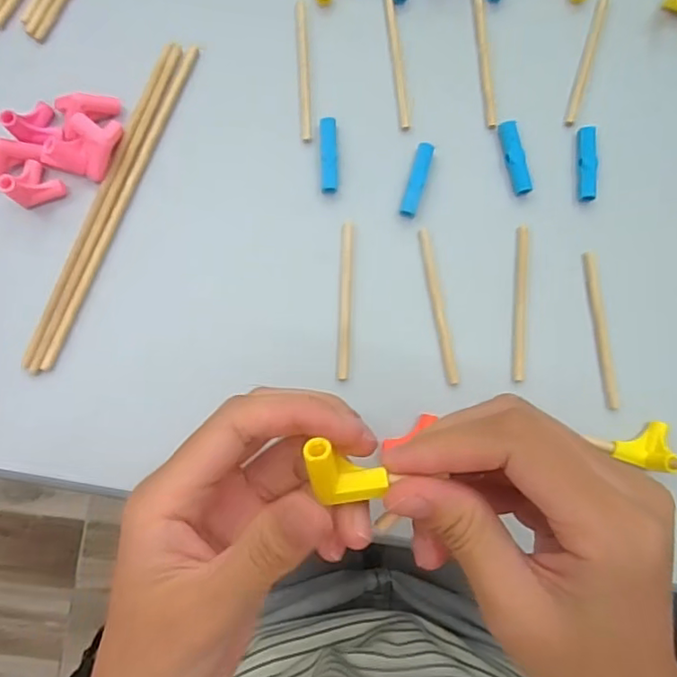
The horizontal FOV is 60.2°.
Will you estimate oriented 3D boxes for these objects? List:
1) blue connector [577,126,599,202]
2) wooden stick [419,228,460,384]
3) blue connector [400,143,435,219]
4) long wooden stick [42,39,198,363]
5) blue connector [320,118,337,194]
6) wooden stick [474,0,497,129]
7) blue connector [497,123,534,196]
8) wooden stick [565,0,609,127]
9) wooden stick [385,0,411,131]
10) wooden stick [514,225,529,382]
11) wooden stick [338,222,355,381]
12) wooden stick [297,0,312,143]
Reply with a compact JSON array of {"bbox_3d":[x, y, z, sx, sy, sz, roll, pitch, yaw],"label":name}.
[{"bbox_3d":[0.142,-0.100,0.332,0.009,0.009,0.044,6,80,-2],"label":"blue connector"},{"bbox_3d":[0.055,-0.018,0.318,0.007,0.004,0.085,-9,81,-5],"label":"wooden stick"},{"bbox_3d":[0.044,-0.089,0.327,0.010,0.007,0.045,18,80,0],"label":"blue connector"},{"bbox_3d":[-0.118,-0.075,0.321,0.007,0.006,0.195,21,80,0],"label":"long wooden stick"},{"bbox_3d":[-0.006,-0.102,0.327,0.009,0.009,0.042,-1,81,-3],"label":"blue connector"},{"bbox_3d":[0.086,-0.166,0.342,0.006,0.004,0.089,-3,81,-4],"label":"wooden stick"},{"bbox_3d":[0.101,-0.103,0.331,0.010,0.007,0.042,-12,82,-5],"label":"blue connector"},{"bbox_3d":[0.144,-0.161,0.336,0.007,0.004,0.084,20,80,0],"label":"wooden stick"},{"bbox_3d":[0.035,-0.164,0.340,0.006,0.004,0.087,-5,81,-4],"label":"wooden stick"},{"bbox_3d":[0.100,-0.020,0.320,0.006,0.004,0.086,4,80,-2],"label":"wooden stick"},{"bbox_3d":[0.004,-0.021,0.317,0.007,0.005,0.086,2,81,-3],"label":"wooden stick"},{"bbox_3d":[-0.020,-0.154,0.337,0.006,0.006,0.084,-2,81,-3],"label":"wooden stick"}]

